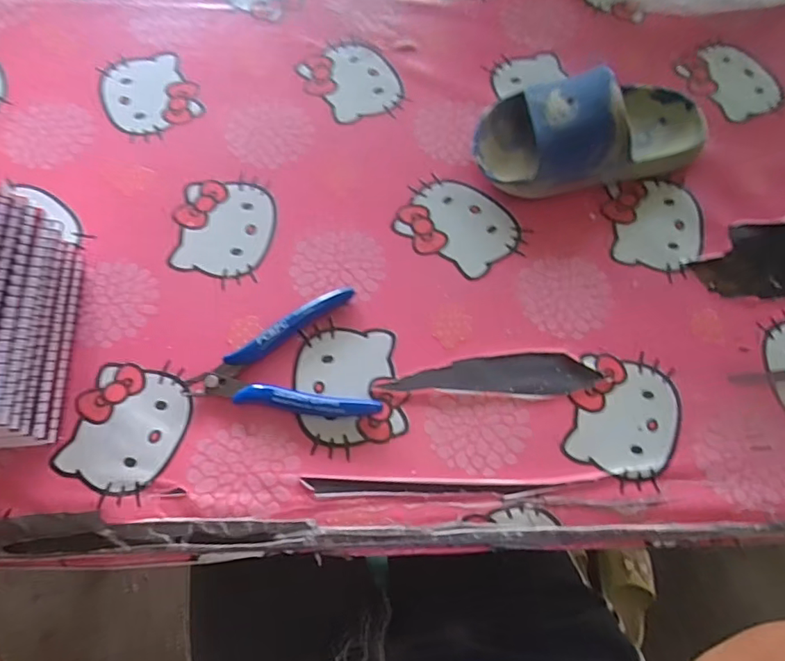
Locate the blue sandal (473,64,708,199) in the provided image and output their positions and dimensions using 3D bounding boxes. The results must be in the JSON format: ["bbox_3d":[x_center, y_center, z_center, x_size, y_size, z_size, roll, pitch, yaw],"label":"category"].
[{"bbox_3d":[0.150,-0.152,0.384,0.175,0.060,0.085,-13,71,-6],"label":"blue sandal"}]

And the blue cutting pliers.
[{"bbox_3d":[-0.074,0.026,0.340,0.116,0.014,0.085,-16,72,-7],"label":"blue cutting pliers"}]

